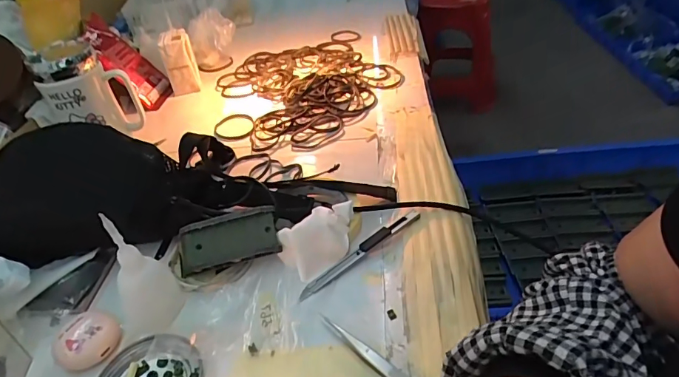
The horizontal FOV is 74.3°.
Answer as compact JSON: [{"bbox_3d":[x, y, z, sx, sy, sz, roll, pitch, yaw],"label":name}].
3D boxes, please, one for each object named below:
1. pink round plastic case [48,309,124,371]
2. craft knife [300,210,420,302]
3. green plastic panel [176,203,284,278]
[{"bbox_3d":[-0.200,0.122,0.357,0.040,0.021,0.047,17,44,27],"label":"pink round plastic case"},{"bbox_3d":[0.020,0.056,0.407,0.137,0.010,0.012,-29,43,-25],"label":"craft knife"},{"bbox_3d":[-0.104,0.048,0.408,0.095,0.016,0.045,-16,83,3],"label":"green plastic panel"}]

